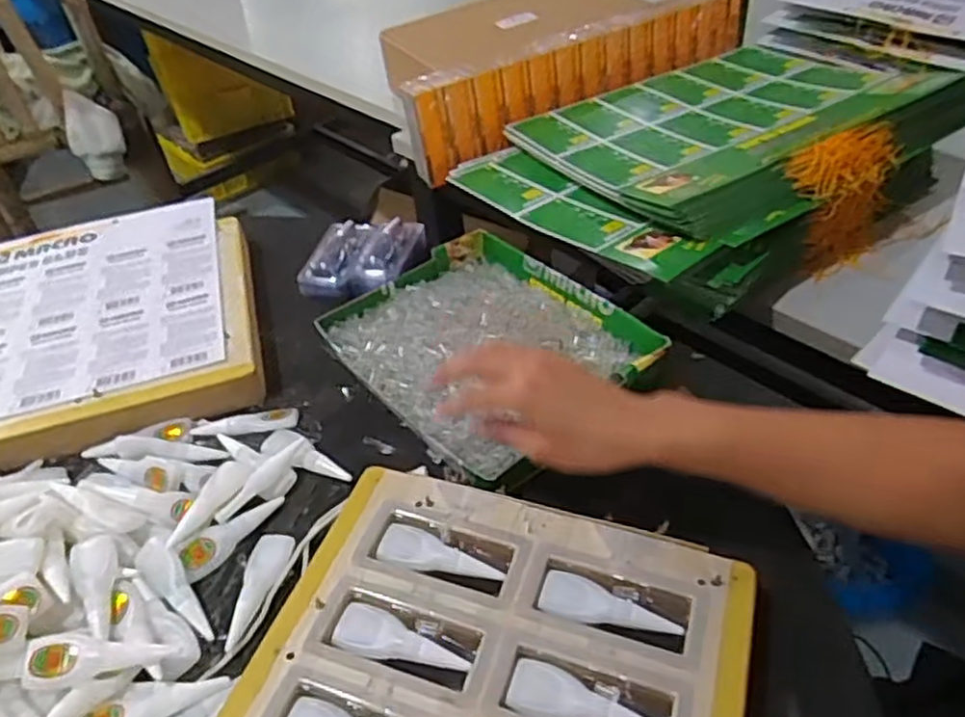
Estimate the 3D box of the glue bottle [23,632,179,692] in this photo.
[{"bbox_3d":[-0.235,0.182,0.440,0.085,0.020,0.027,0,41,-13],"label":"glue bottle"}]

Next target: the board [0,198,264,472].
[{"bbox_3d":[-0.432,-0.025,0.702,0.406,0.038,0.323,-16,43,-10],"label":"board"}]

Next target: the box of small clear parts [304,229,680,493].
[{"bbox_3d":[0.003,-0.014,0.660,0.215,0.033,0.264,-33,48,-25],"label":"box of small clear parts"}]

